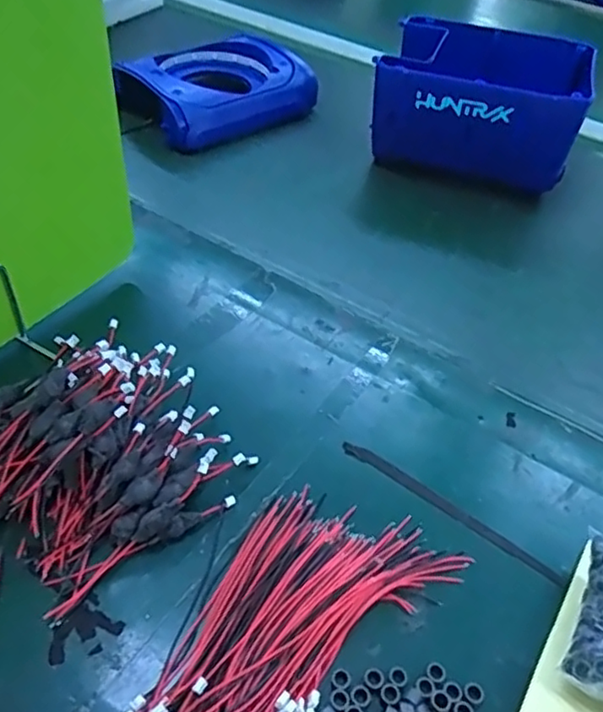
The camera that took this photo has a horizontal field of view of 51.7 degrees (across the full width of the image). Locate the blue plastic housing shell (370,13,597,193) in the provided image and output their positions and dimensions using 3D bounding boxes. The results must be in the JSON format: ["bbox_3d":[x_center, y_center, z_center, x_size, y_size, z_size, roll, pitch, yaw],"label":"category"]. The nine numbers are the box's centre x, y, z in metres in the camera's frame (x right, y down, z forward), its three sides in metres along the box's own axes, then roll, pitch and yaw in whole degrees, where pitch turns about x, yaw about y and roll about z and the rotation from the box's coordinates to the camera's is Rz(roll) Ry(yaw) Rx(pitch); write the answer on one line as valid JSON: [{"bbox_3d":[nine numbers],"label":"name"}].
[{"bbox_3d":[0.193,-0.270,0.698,0.212,0.136,0.149,12,48,6],"label":"blue plastic housing shell"}]

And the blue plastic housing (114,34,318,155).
[{"bbox_3d":[-0.104,-0.334,0.787,0.231,0.076,0.158,-27,54,-28],"label":"blue plastic housing"}]

